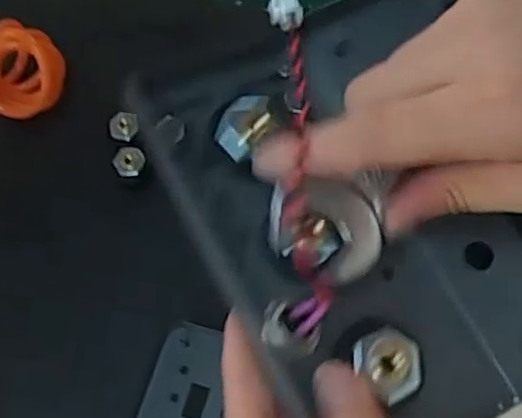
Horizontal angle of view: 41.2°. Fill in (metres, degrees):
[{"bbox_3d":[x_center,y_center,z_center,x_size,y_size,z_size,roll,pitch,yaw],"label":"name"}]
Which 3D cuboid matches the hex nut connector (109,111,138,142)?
[{"bbox_3d":[-0.105,-0.063,0.536,0.022,0.009,0.022,-24,68,-8],"label":"hex nut connector"}]

